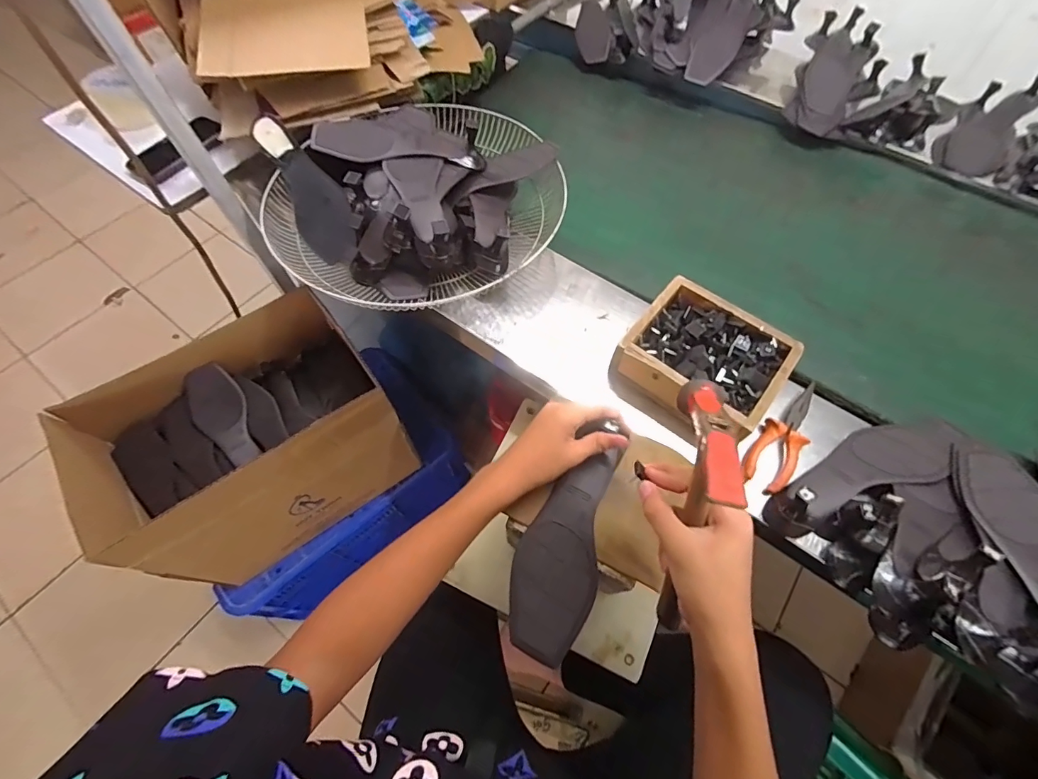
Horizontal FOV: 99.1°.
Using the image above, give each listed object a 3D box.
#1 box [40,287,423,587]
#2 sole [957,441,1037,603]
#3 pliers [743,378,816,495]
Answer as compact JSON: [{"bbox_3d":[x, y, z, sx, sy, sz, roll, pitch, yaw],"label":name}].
[{"bbox_3d":[-0.497,0.106,0.869,0.451,0.343,0.306,-35,68,-18],"label":"box"},{"bbox_3d":[0.513,0.143,0.445,0.089,0.021,0.240,15,47,7],"label":"sole"},{"bbox_3d":[0.324,0.057,0.541,0.051,0.027,0.153,35,67,17],"label":"pliers"}]

